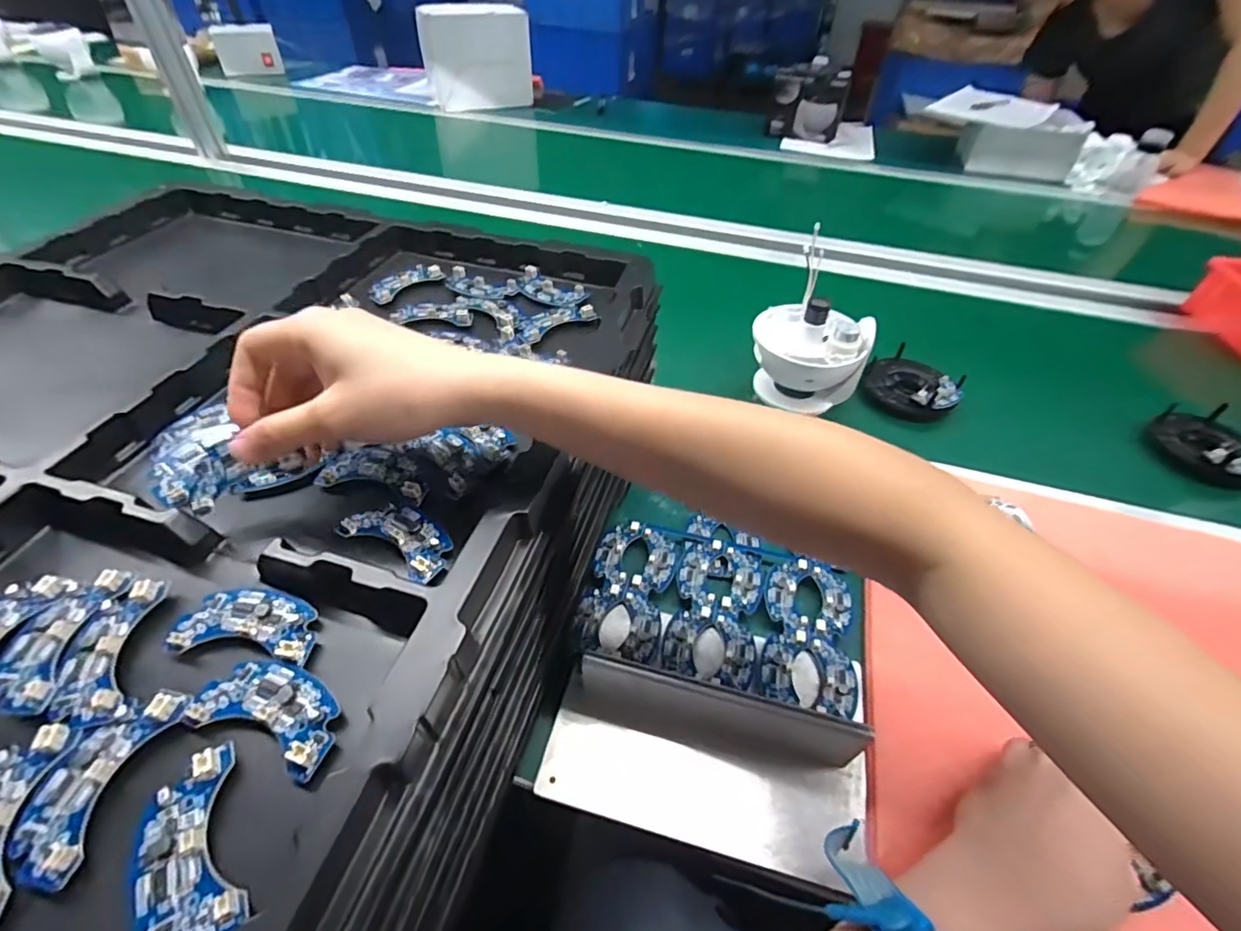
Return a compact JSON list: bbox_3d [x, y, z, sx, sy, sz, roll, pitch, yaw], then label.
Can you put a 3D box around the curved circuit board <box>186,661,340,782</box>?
[{"bbox_3d":[-0.144,0.099,0.223,0.062,0.007,0.032,18,48,13],"label":"curved circuit board"}]

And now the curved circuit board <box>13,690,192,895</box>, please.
[{"bbox_3d":[-0.202,0.117,0.205,0.035,0.009,0.065,10,46,5],"label":"curved circuit board"}]

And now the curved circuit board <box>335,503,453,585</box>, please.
[{"bbox_3d":[-0.113,0.036,0.282,0.062,0.006,0.034,27,50,20],"label":"curved circuit board"}]

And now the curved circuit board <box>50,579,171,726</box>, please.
[{"bbox_3d":[-0.226,0.080,0.236,0.033,0.007,0.062,-7,47,-11],"label":"curved circuit board"}]

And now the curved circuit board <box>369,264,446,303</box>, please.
[{"bbox_3d":[-0.184,-0.157,0.460,0.029,0.010,0.064,34,53,26],"label":"curved circuit board"}]

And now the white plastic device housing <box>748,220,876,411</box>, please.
[{"bbox_3d":[0.213,-0.145,0.588,0.122,0.166,0.112,20,48,15],"label":"white plastic device housing"}]

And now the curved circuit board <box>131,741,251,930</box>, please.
[{"bbox_3d":[-0.152,0.135,0.189,0.032,0.007,0.062,-22,51,-23],"label":"curved circuit board"}]

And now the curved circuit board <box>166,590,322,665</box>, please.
[{"bbox_3d":[-0.169,0.072,0.247,0.062,0.008,0.030,6,46,2],"label":"curved circuit board"}]

